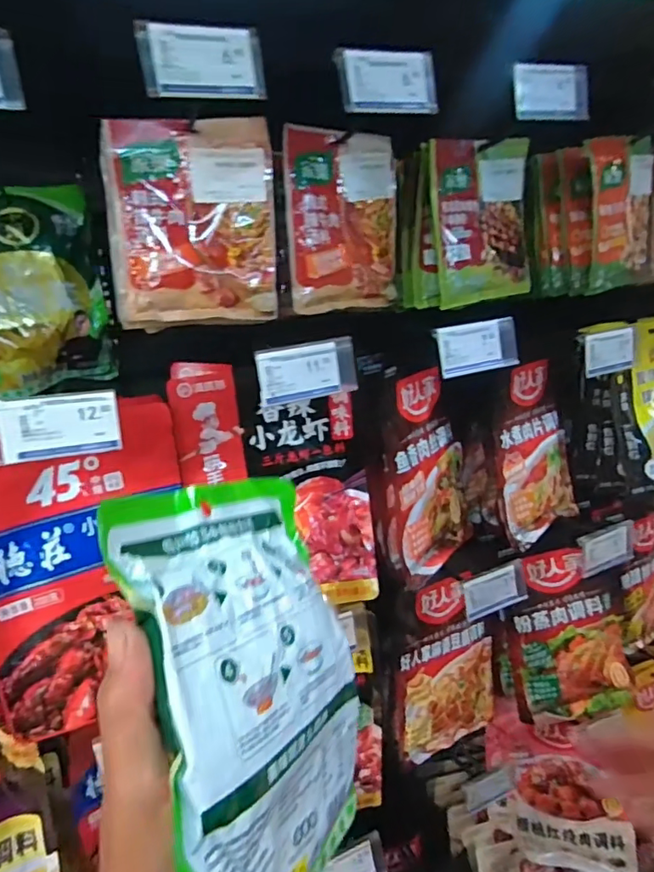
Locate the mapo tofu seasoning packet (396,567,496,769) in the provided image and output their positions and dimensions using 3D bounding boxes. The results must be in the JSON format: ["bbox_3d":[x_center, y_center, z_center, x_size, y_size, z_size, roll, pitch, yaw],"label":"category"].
[{"bbox_3d":[0.148,0.270,0.652,0.159,0.229,0.035,-15,20,-34],"label":"mapo tofu seasoning packet"}]

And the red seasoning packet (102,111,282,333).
[{"bbox_3d":[-0.113,-0.171,0.445,0.136,0.156,0.022,-2,16,-2],"label":"red seasoning packet"}]

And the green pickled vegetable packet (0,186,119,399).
[{"bbox_3d":[-0.320,-0.153,0.582,0.148,0.204,0.049,-16,20,-34],"label":"green pickled vegetable packet"}]

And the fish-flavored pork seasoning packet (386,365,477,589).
[{"bbox_3d":[0.120,0.029,0.601,0.014,0.224,0.155,-1,14,40],"label":"fish-flavored pork seasoning packet"}]

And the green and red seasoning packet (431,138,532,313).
[{"bbox_3d":[0.165,-0.222,0.557,0.128,0.153,0.019,-14,19,-30],"label":"green and red seasoning packet"}]

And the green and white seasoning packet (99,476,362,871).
[{"bbox_3d":[-0.029,0.121,0.262,0.031,0.204,0.140,-23,-11,28],"label":"green and white seasoning packet"}]

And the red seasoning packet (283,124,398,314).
[{"bbox_3d":[0.018,-0.198,0.503,0.125,0.148,0.022,-18,21,-39],"label":"red seasoning packet"}]

